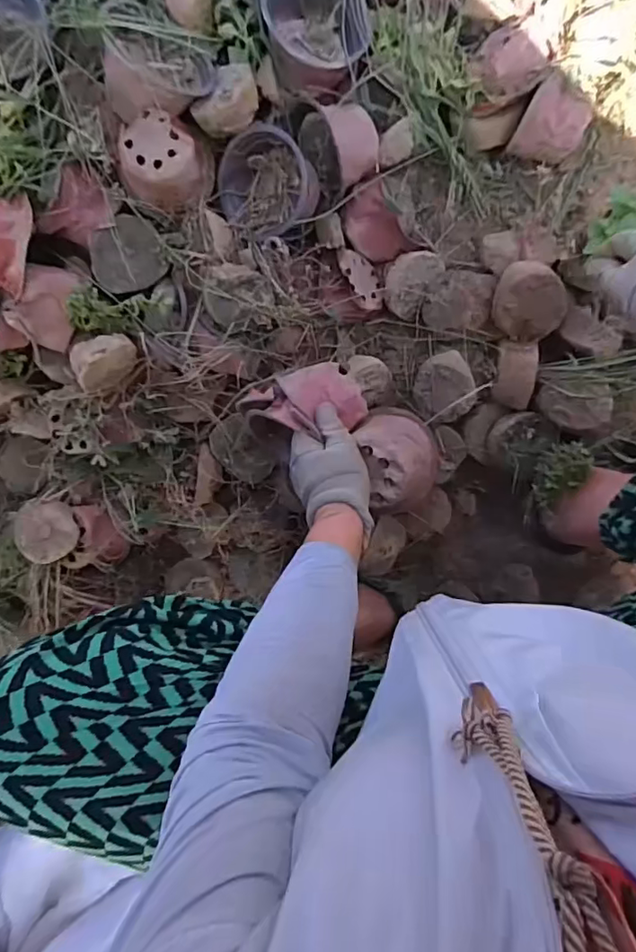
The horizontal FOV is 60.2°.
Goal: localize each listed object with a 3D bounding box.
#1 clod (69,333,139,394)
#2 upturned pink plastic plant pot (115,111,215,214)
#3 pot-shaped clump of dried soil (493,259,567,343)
[{"bbox_3d":[-0.222,-0.118,0.578,0.062,0.045,0.046,-17,90,11],"label":"clod"},{"bbox_3d":[-0.160,-0.319,0.570,0.082,0.079,0.078,1,93,11],"label":"upturned pink plastic plant pot"},{"bbox_3d":[0.226,-0.185,0.581,0.072,0.045,0.078,1,93,11],"label":"pot-shaped clump of dried soil"}]

